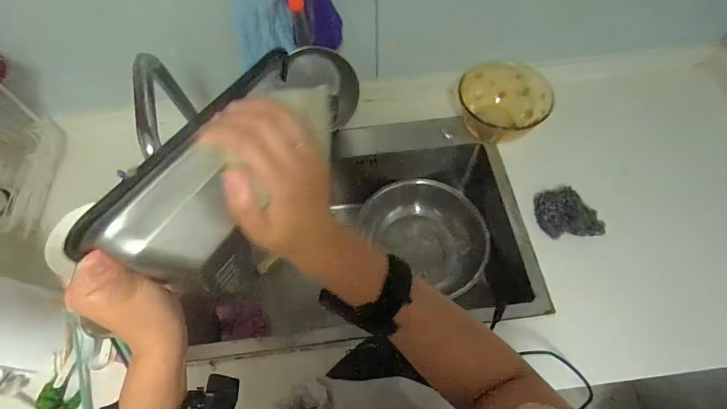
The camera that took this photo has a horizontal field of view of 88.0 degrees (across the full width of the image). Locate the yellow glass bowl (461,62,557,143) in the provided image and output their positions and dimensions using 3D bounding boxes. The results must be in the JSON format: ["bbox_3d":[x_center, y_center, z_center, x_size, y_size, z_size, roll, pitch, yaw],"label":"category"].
[{"bbox_3d":[0.280,-0.203,0.754,0.171,0.082,0.144,32,68,18],"label":"yellow glass bowl"}]

